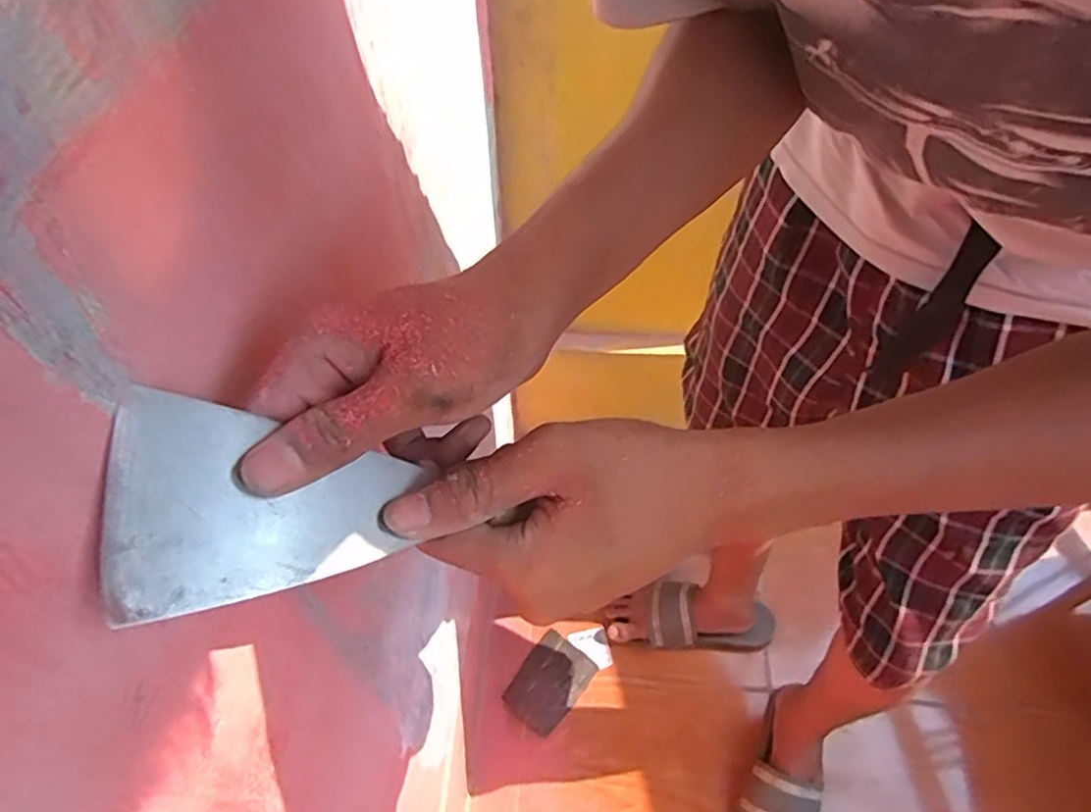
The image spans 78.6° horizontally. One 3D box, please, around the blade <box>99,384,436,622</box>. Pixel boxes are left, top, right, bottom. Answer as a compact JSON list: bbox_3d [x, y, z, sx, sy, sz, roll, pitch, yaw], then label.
[{"bbox_3d":[-0.088,0.032,0.219,0.095,0.005,0.068,10,59,-35],"label":"blade"}]

